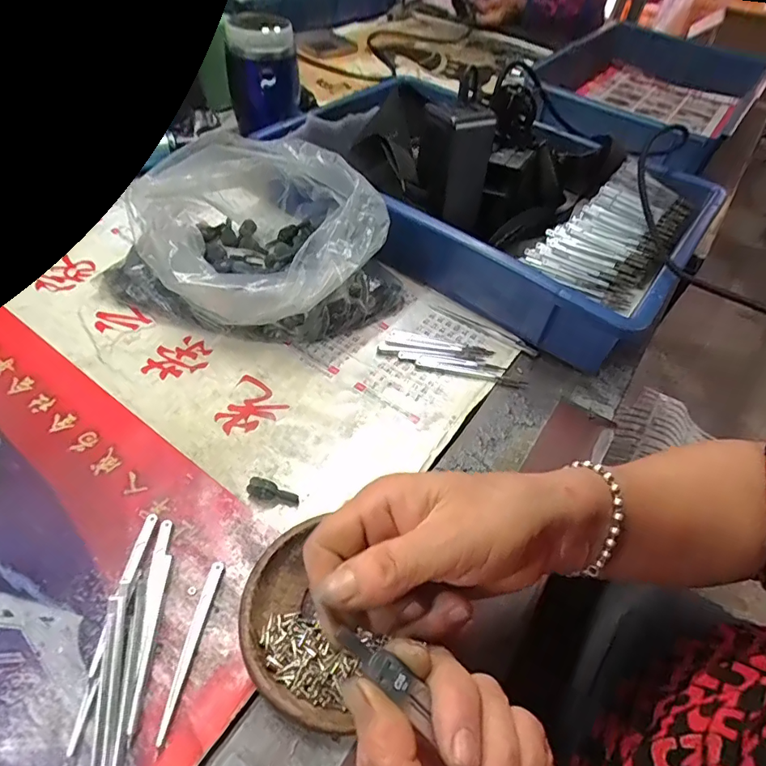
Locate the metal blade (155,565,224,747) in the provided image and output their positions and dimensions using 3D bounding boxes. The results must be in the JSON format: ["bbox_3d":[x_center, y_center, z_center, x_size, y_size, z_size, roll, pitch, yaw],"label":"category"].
[{"bbox_3d":[-0.109,0.146,0.268,0.009,0.005,0.089,9,50,2],"label":"metal blade"}]

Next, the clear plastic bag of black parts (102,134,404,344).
[{"bbox_3d":[-0.108,-0.135,0.439,0.249,0.108,0.188,19,51,10],"label":"clear plastic bag of black parts"}]

